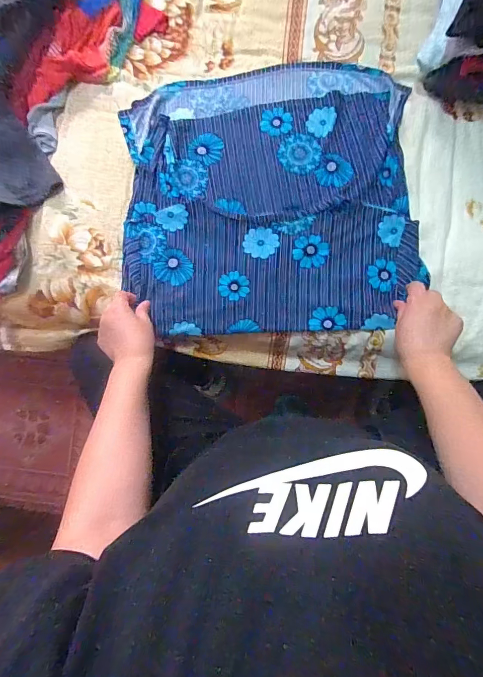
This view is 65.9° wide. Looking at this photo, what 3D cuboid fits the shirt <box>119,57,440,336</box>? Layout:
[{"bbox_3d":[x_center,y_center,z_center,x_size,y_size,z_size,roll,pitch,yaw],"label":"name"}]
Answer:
[{"bbox_3d":[0.036,-0.213,0.561,0.415,0.025,0.403,-2,86,4],"label":"shirt"}]

